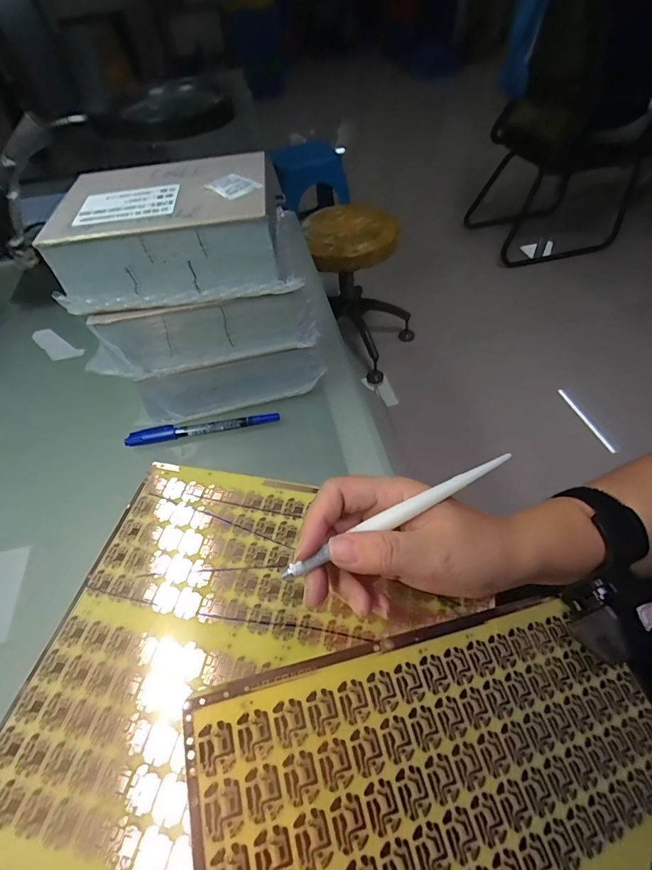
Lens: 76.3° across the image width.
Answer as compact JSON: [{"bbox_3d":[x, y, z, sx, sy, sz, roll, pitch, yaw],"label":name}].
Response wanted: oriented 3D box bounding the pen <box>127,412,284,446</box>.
[{"bbox_3d":[-0.112,-0.007,0.380,0.137,0.009,0.013,-10,50,-4],"label":"pen"}]

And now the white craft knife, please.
[{"bbox_3d":[0.039,0.042,0.219,0.136,0.006,0.008,-27,53,-8],"label":"white craft knife"}]

